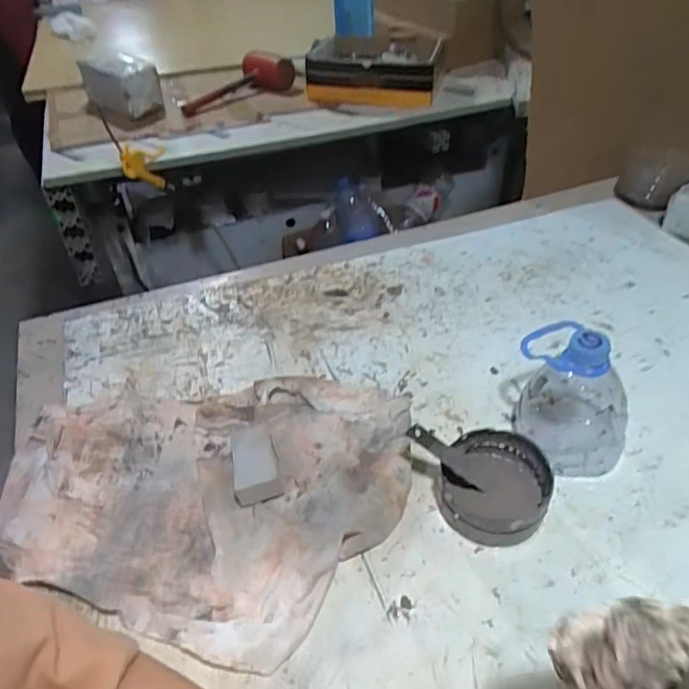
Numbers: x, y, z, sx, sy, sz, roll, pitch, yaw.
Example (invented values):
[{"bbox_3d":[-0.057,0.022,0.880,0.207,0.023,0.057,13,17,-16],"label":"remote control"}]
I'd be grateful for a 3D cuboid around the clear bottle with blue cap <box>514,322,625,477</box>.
[{"bbox_3d":[0.206,0.042,0.512,0.094,0.130,0.084,17,46,23],"label":"clear bottle with blue cap"}]

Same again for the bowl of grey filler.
[{"bbox_3d":[0.126,0.118,0.491,0.089,0.035,0.092,-2,41,2],"label":"bowl of grey filler"}]

